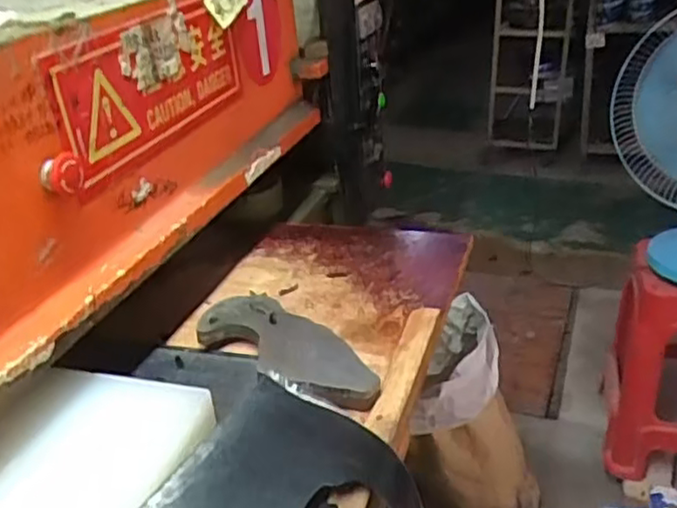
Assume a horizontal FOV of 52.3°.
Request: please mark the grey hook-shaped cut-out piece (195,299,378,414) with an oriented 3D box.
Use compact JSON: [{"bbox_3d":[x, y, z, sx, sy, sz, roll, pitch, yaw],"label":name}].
[{"bbox_3d":[-0.060,0.095,0.736,0.107,0.026,0.244,-22,30,-33],"label":"grey hook-shaped cut-out piece"}]

